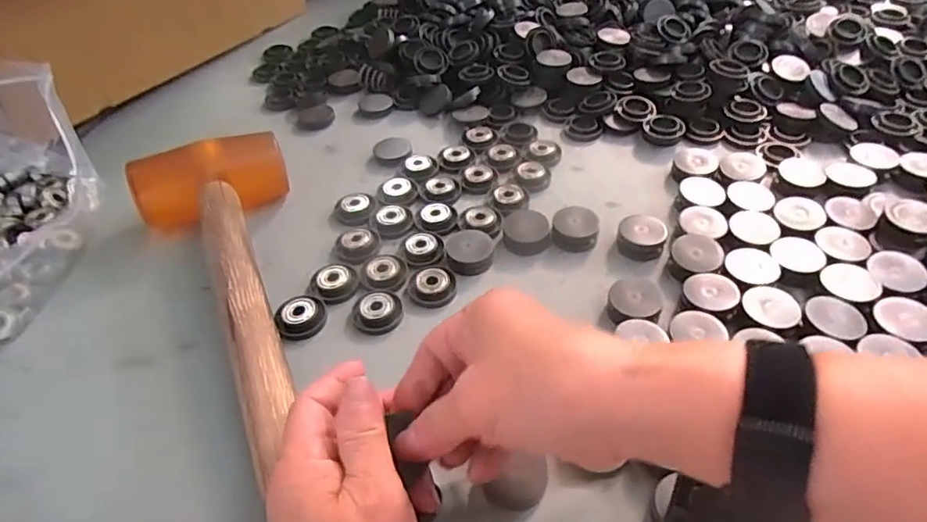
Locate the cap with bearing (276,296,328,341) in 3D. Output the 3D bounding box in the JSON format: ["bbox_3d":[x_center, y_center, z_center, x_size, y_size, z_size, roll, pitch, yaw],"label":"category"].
[{"bbox_3d":[-0.104,0.035,0.366,0.031,0.007,0.034,-2,45,2],"label":"cap with bearing"}]

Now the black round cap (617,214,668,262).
[{"bbox_3d":[0.125,-0.019,0.396,0.032,0.014,0.036,7,46,11],"label":"black round cap"}]

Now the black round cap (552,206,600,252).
[{"bbox_3d":[0.080,-0.023,0.405,0.032,0.016,0.029,6,46,10],"label":"black round cap"}]

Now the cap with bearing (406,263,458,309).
[{"bbox_3d":[-0.021,0.016,0.383,0.031,0.015,0.032,-2,45,2],"label":"cap with bearing"}]

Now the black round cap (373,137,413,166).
[{"bbox_3d":[-0.061,-0.095,0.489,0.033,0.006,0.033,-2,45,2],"label":"black round cap"}]

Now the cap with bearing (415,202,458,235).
[{"bbox_3d":[-0.020,-0.034,0.425,0.031,0.009,0.034,-2,45,2],"label":"cap with bearing"}]

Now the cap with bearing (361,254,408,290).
[{"bbox_3d":[-0.055,0.007,0.392,0.031,0.006,0.032,-2,45,2],"label":"cap with bearing"}]

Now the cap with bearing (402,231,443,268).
[{"bbox_3d":[-0.028,-0.008,0.403,0.029,0.010,0.027,-2,45,2],"label":"cap with bearing"}]

